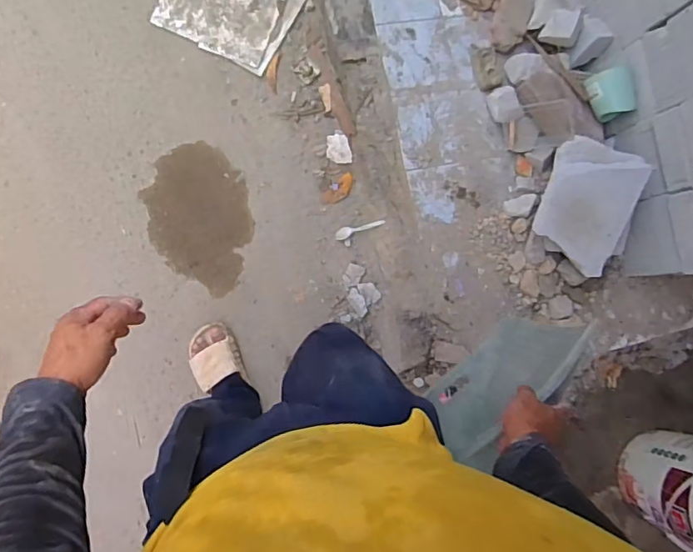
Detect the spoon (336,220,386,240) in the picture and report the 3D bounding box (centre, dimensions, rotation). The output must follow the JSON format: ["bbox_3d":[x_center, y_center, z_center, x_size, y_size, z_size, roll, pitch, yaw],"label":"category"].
[{"bbox_3d":[0.039,-0.130,1.475,0.143,0.014,0.032,-14,89,16],"label":"spoon"}]

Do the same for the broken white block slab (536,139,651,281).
[{"bbox_3d":[0.617,-0.176,1.373,0.214,0.078,0.302,26,123,28],"label":"broken white block slab"}]

